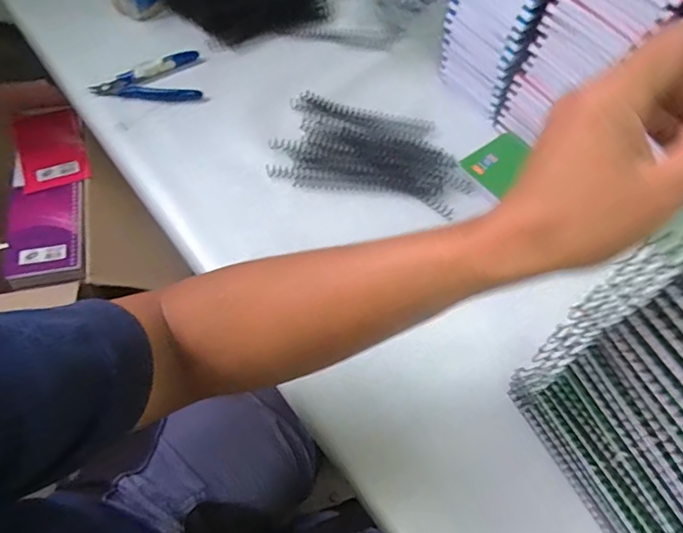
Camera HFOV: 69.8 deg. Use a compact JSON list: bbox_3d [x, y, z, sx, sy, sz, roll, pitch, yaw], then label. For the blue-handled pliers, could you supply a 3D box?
[{"bbox_3d":[-0.218,-0.211,0.549,0.113,0.011,0.066,-8,63,-7],"label":"blue-handled pliers"}]

